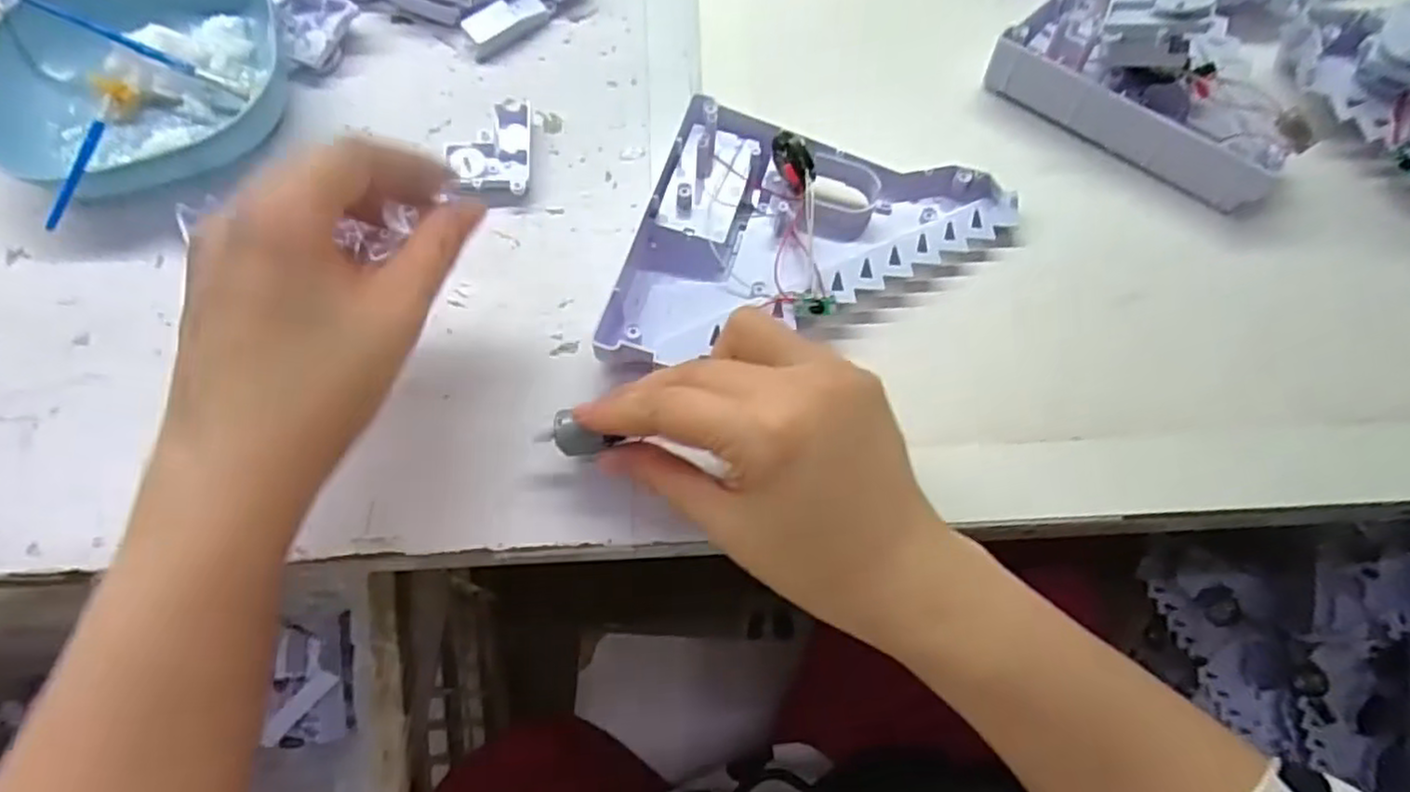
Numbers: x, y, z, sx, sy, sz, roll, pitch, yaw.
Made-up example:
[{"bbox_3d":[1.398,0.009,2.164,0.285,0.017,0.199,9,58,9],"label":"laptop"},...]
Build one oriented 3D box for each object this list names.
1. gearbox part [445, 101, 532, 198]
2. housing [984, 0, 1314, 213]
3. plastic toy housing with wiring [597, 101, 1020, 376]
[{"bbox_3d":[-0.106,-0.126,0.367,0.037,0.015,0.060,-2,68,2],"label":"gearbox part"},{"bbox_3d":[0.212,-0.152,0.340,0.133,0.056,0.068,42,76,17],"label":"housing"},{"bbox_3d":[0.045,-0.057,0.321,0.156,0.033,0.130,14,69,8],"label":"plastic toy housing with wiring"}]

